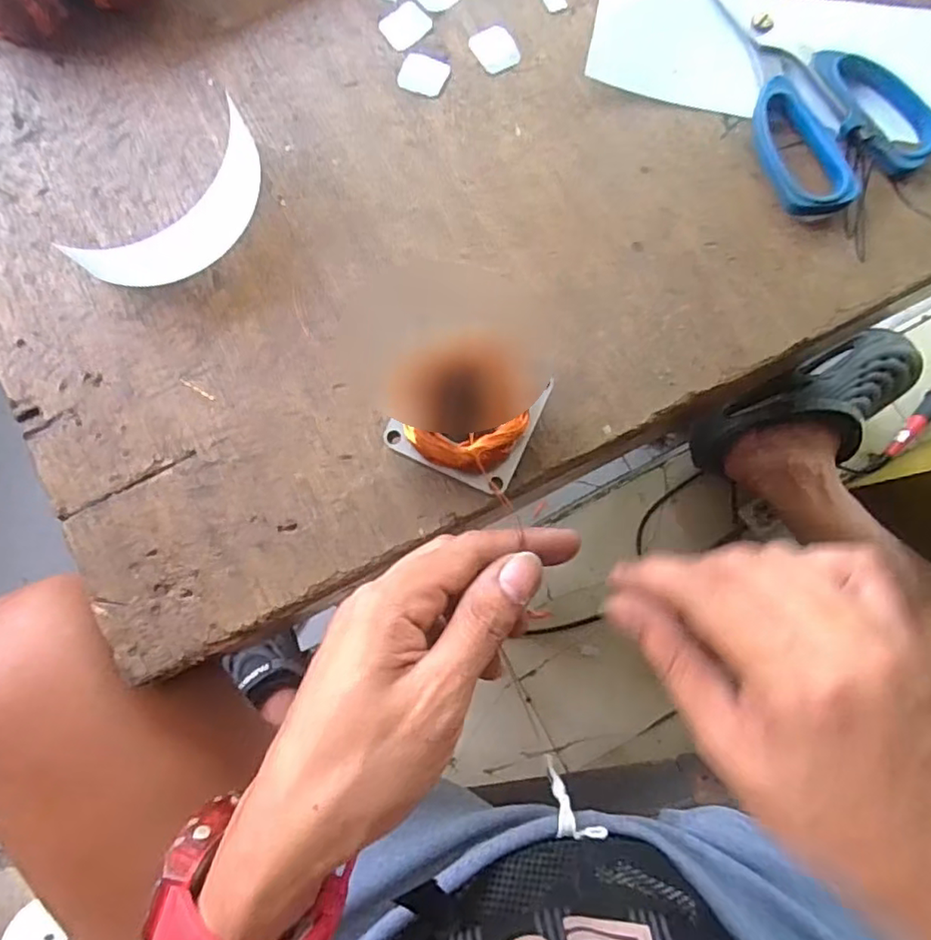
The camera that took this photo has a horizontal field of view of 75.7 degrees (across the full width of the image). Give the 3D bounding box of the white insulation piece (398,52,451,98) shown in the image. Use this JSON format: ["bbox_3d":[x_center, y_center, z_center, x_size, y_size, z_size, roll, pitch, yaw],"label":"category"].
[{"bbox_3d":[-0.022,-0.214,0.322,0.025,0.004,0.022,22,83,3],"label":"white insulation piece"}]

